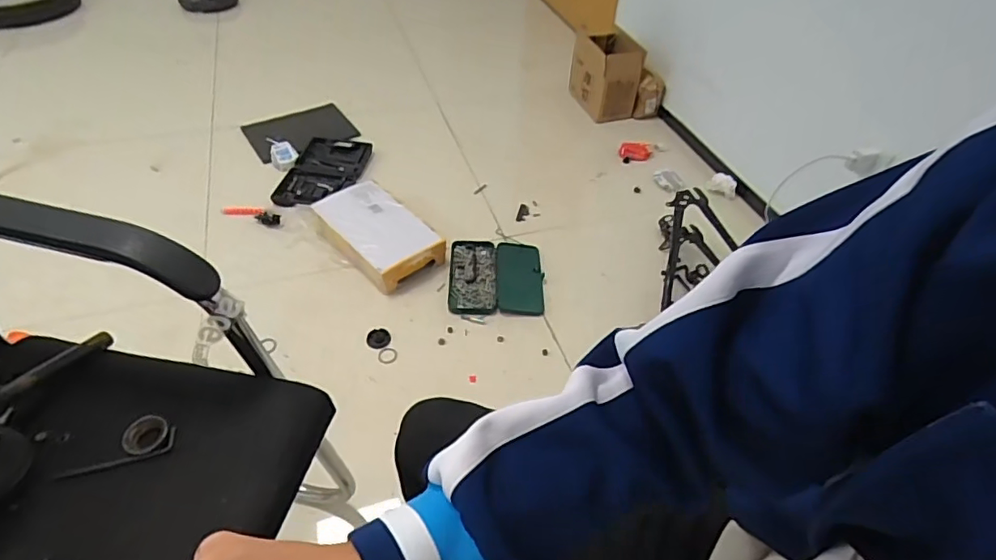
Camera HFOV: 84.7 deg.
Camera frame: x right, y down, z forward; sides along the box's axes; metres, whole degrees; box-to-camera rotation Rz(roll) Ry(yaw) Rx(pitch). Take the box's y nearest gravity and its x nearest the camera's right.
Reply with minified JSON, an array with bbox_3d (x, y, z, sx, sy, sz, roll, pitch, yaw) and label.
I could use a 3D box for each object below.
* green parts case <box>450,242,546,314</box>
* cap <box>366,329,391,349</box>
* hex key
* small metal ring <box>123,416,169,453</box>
[{"bbox_3d":[-0.004,-0.010,1.446,0.245,0.031,0.259,3,47,-3],"label":"green parts case"},{"bbox_3d":[-0.283,0.138,1.294,0.055,0.016,0.051,3,47,-3],"label":"cap"},{"bbox_3d":[-0.416,0.197,0.597,0.121,0.012,0.027,-19,52,-22],"label":"hex key"},{"bbox_3d":[-0.392,0.172,0.608,0.043,0.014,0.040,2,46,-2],"label":"small metal ring"}]

